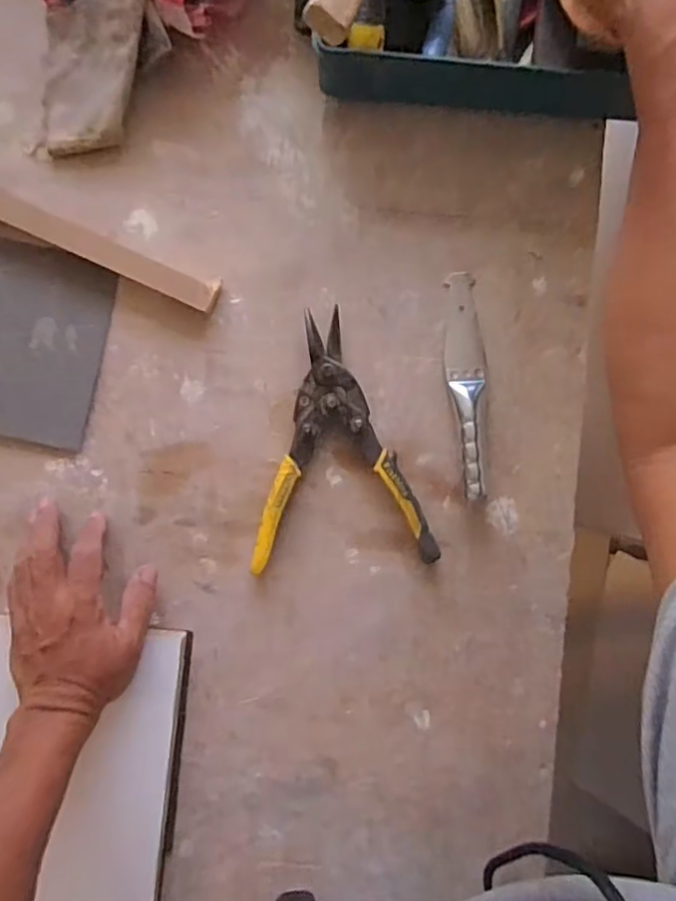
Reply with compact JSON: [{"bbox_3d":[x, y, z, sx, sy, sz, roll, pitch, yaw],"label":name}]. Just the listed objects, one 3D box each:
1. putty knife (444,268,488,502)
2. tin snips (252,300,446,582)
[{"bbox_3d":[0.115,-0.058,0.531,0.035,0.026,0.196,-2,92,-1],"label":"putty knife"},{"bbox_3d":[0.000,-0.009,0.531,0.156,0.025,0.219,-4,92,-1],"label":"tin snips"}]

